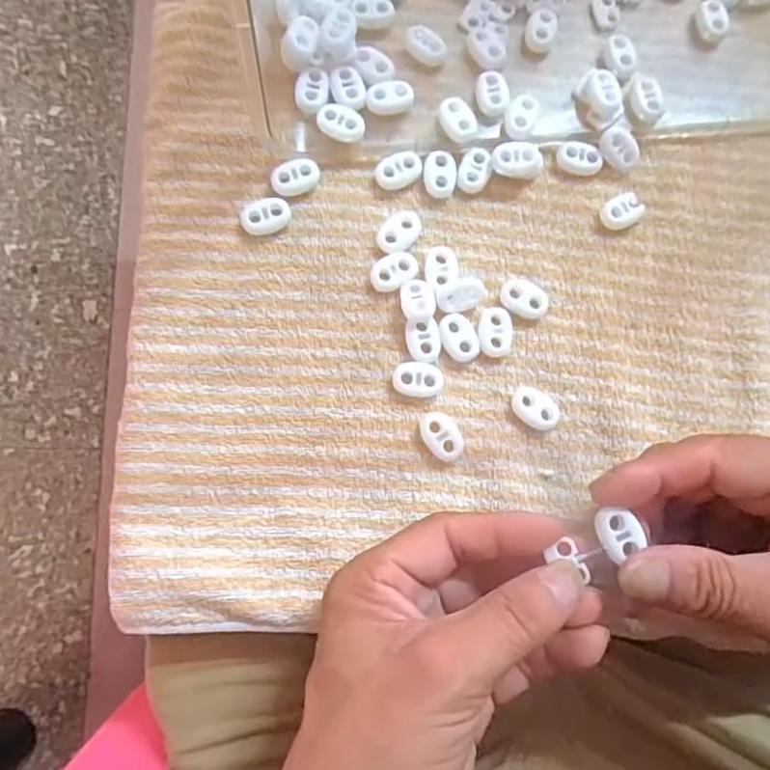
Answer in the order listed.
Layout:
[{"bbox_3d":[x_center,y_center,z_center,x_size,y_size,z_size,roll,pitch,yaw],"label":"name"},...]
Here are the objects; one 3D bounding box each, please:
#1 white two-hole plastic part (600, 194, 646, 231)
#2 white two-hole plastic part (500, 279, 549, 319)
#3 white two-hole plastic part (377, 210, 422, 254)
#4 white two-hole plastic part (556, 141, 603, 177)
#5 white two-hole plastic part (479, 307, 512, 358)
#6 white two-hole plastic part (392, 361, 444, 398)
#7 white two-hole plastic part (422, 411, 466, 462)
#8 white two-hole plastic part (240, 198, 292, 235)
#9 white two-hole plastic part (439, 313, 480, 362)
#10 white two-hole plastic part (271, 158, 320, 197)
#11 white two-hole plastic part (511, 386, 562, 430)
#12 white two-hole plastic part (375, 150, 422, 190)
[{"bbox_3d":[0.113,-0.082,0.293,0.020,0.008,0.015,-25,85,-7],"label":"white two-hole plastic part"},{"bbox_3d":[0.064,-0.039,0.283,0.022,0.006,0.017,31,81,1],"label":"white two-hole plastic part"},{"bbox_3d":[0.007,-0.070,0.285,0.017,0.005,0.024,42,82,2],"label":"white two-hole plastic part"},{"bbox_3d":[0.093,-0.109,0.295,0.022,0.008,0.014,22,81,0],"label":"white two-hole plastic part"},{"bbox_3d":[0.050,-0.024,0.279,0.015,0.006,0.023,2,82,-3],"label":"white two-hole plastic part"},{"bbox_3d":[0.015,-0.002,0.274,0.022,0.005,0.015,10,82,-2],"label":"white two-hole plastic part"},{"bbox_3d":[0.025,0.023,0.271,0.016,0.006,0.023,-34,86,-7],"label":"white two-hole plastic part"},{"bbox_3d":[-0.054,-0.077,0.280,0.023,0.007,0.015,-23,84,-6],"label":"white two-hole plastic part"},{"bbox_3d":[0.034,-0.022,0.275,0.015,0.004,0.022,-23,84,-7],"label":"white two-hole plastic part"},{"bbox_3d":[-0.041,-0.096,0.285,0.022,0.007,0.015,-20,84,-6],"label":"white two-hole plastic part"},{"bbox_3d":[0.067,0.011,0.276,0.022,0.006,0.015,40,82,2],"label":"white two-hole plastic part"},{"bbox_3d":[0.007,-0.100,0.289,0.022,0.006,0.016,-21,84,-6],"label":"white two-hole plastic part"}]

